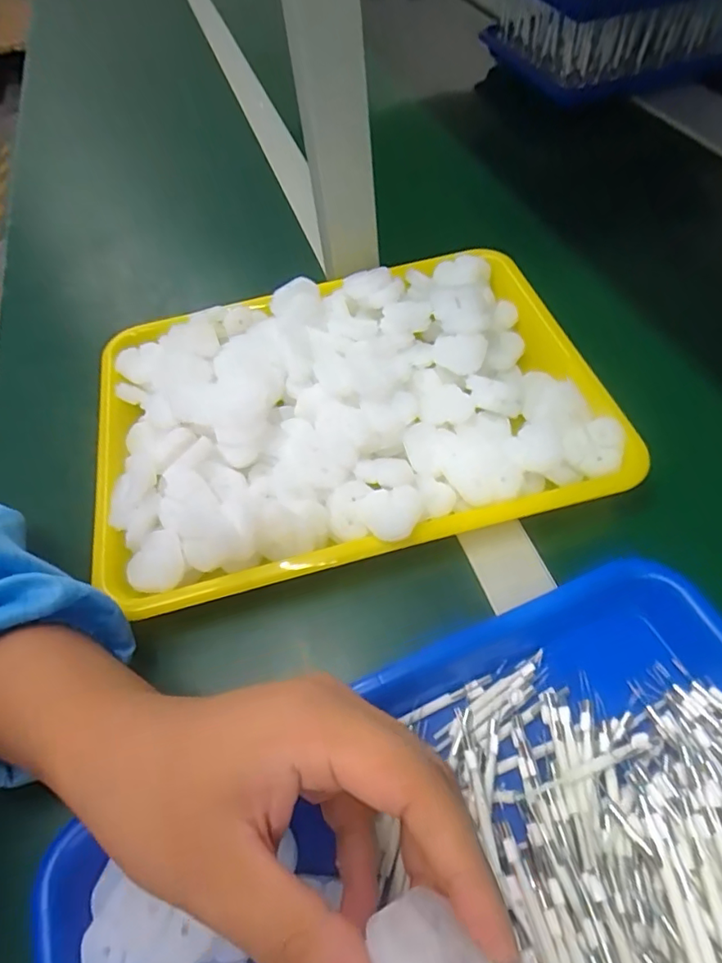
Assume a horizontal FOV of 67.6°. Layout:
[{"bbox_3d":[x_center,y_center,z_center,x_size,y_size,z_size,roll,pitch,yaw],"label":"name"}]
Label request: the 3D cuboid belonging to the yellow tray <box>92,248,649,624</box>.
[{"bbox_3d":[-0.011,-0.061,0.367,0.332,0.041,0.239,-15,55,-5],"label":"yellow tray"}]

